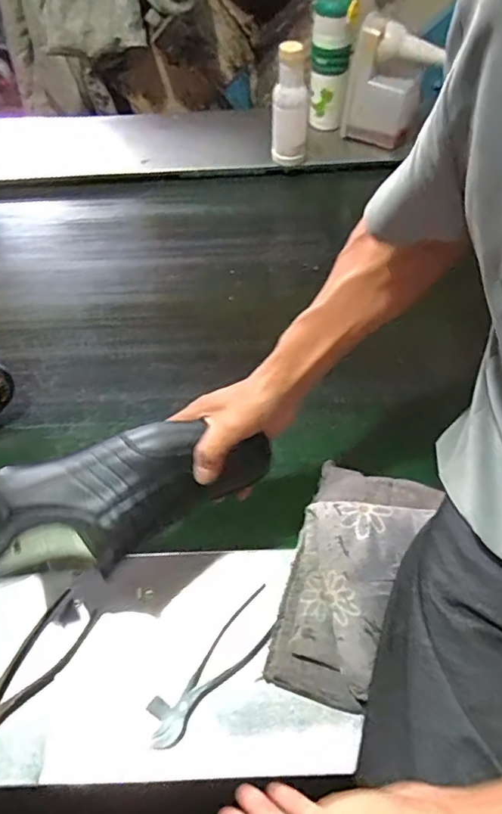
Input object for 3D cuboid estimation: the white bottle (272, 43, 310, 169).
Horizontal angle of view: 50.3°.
[{"bbox_3d":[0.073,-0.562,1.002,0.066,0.207,0.053,-1,57,2],"label":"white bottle"}]

